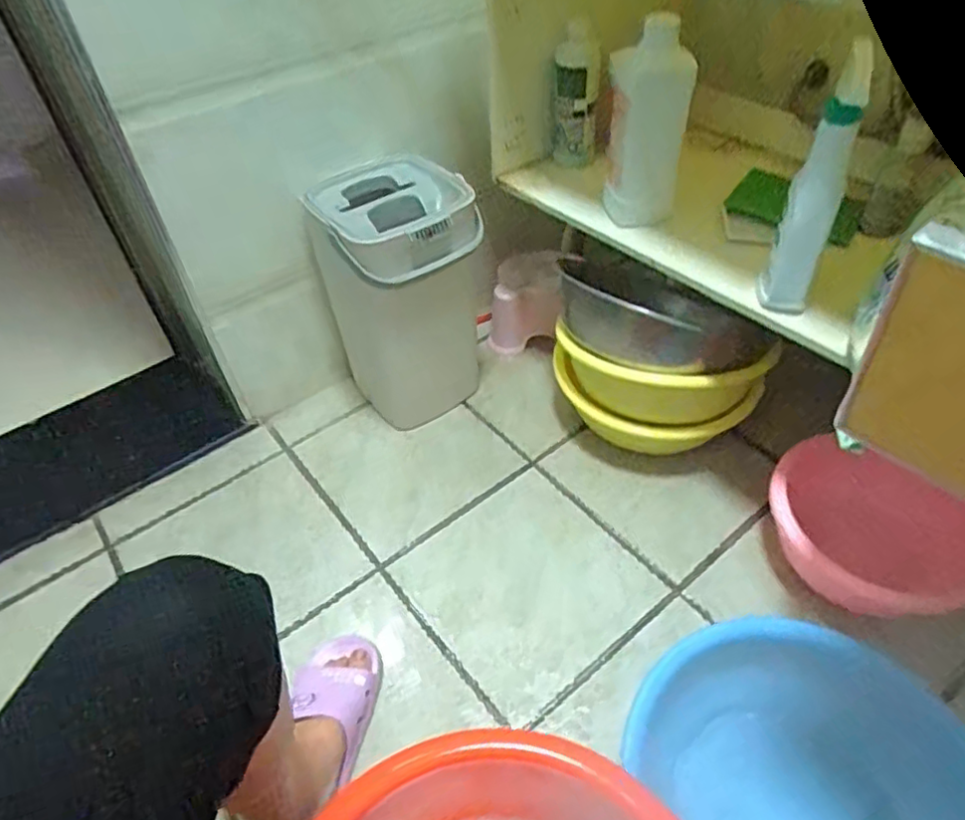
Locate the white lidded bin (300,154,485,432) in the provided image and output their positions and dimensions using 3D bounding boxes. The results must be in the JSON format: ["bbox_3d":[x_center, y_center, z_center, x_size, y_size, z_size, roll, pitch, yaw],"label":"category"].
[{"bbox_3d":[-0.117,-0.166,1.011,0.240,0.380,0.173,-17,47,-12],"label":"white lidded bin"}]

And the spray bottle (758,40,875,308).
[{"bbox_3d":[0.329,-0.208,0.621,0.051,0.243,0.060,21,51,22],"label":"spray bottle"}]

